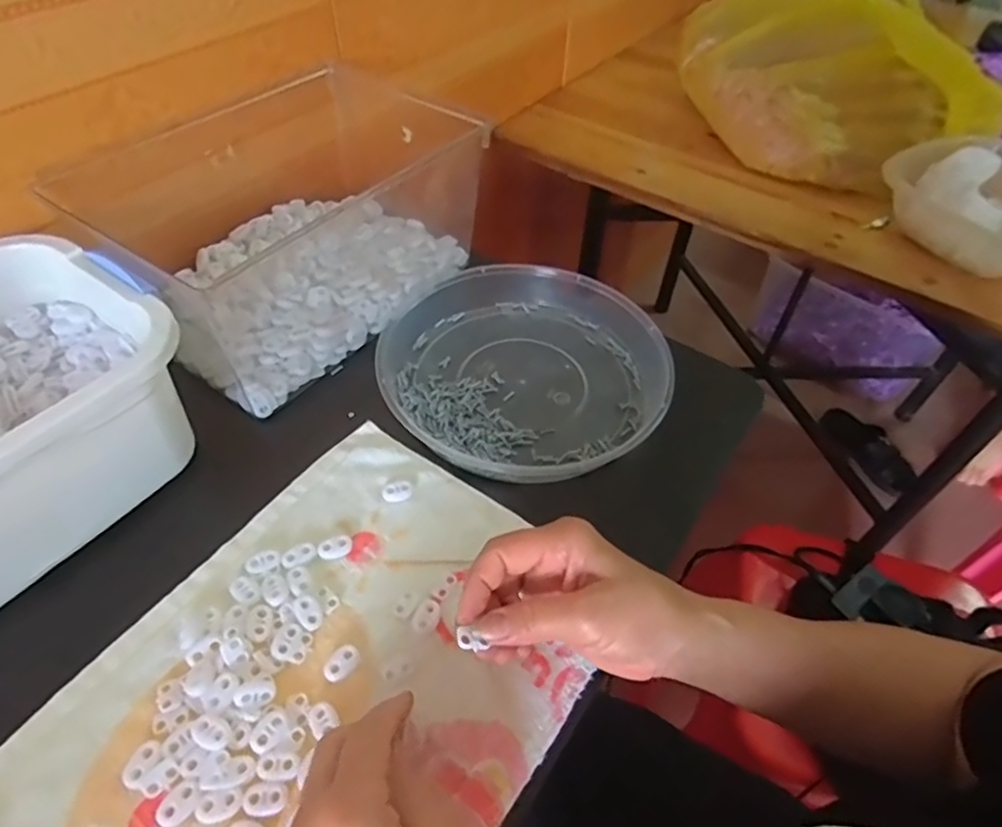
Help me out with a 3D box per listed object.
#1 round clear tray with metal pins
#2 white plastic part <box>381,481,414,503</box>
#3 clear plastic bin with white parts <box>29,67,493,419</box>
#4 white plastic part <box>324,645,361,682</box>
[{"bbox_3d":[0.021,-0.042,0.515,0.227,0.041,0.214,1,49,-1],"label":"round clear tray with metal pins"},{"bbox_3d":[-0.073,0.056,0.438,0.021,0.004,0.015,-6,50,-8],"label":"white plastic part"},{"bbox_3d":[-0.171,-0.175,0.551,0.202,0.129,0.311,29,54,21],"label":"clear plastic bin with white parts"},{"bbox_3d":[-0.093,0.145,0.361,0.015,0.005,0.022,36,57,25],"label":"white plastic part"}]

